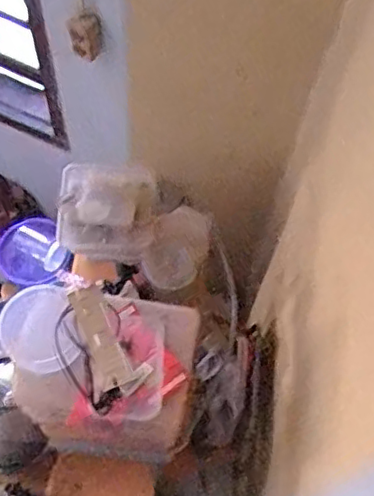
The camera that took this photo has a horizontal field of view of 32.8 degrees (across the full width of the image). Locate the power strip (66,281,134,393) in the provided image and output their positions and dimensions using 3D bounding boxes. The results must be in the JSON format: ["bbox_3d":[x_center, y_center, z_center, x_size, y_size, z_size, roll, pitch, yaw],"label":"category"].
[{"bbox_3d":[-0.152,0.156,1.117,0.055,0.030,0.181,-21,81,-12],"label":"power strip"}]

